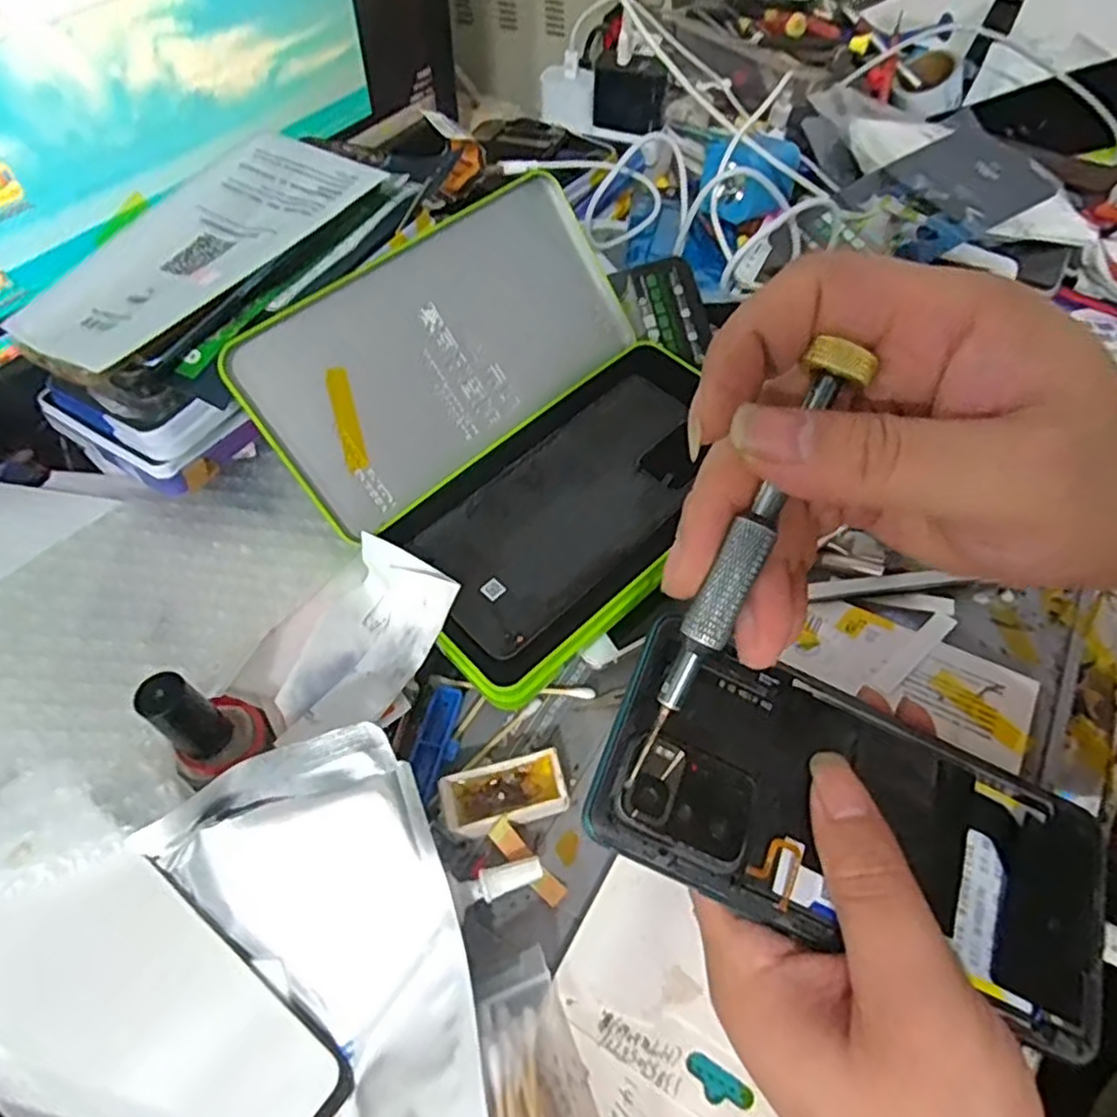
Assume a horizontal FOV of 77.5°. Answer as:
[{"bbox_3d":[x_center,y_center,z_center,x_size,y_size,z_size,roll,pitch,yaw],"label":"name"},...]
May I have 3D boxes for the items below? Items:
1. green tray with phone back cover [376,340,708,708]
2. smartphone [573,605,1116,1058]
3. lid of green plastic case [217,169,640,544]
[{"bbox_3d":[0.011,-0.027,0.327,0.185,0.024,0.103,-39,62,-22],"label":"green tray with phone back cover"},{"bbox_3d":[0.093,0.081,0.211,0.162,0.006,0.071,26,65,-2],"label":"smartphone"},{"bbox_3d":[-0.053,-0.102,0.340,0.193,0.097,0.010,-39,22,-20],"label":"lid of green plastic case"}]

